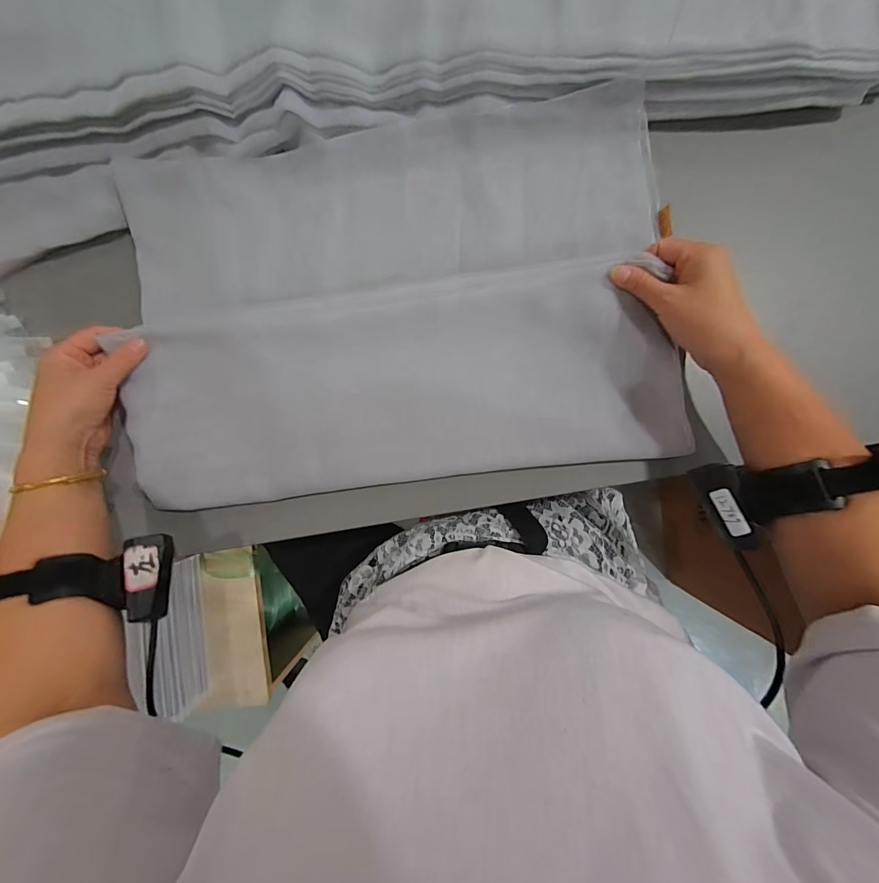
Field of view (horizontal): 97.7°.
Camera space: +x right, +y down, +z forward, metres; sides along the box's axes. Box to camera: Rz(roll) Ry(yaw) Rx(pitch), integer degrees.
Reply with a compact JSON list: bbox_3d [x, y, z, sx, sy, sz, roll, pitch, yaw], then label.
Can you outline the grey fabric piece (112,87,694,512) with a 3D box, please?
[{"bbox_3d":[-0.057,-0.128,0.388,0.549,0.043,0.338,-7,91,3],"label":"grey fabric piece"}]

